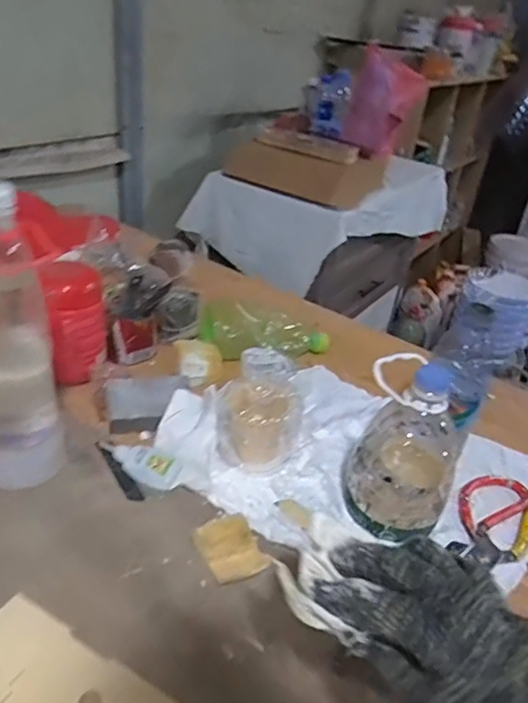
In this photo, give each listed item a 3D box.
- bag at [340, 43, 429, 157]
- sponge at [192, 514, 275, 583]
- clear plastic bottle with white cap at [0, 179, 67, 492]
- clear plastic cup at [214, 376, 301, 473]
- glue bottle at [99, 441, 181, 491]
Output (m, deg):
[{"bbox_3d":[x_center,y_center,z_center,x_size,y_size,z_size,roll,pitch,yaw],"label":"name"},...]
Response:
[{"bbox_3d":[0.329,-0.697,1.572,0.082,0.231,0.183,-18,41,-33],"label":"bag"},{"bbox_3d":[-0.028,0.180,0.511,0.048,0.030,0.056,-17,40,-33],"label":"sponge"},{"bbox_3d":[-0.221,0.007,0.493,0.077,0.281,0.061,-10,37,-25],"label":"clear plastic bottle with white cap"},{"bbox_3d":[-0.009,0.074,0.635,0.097,0.077,0.097,5,33,-3],"label":"clear plastic cup"},{"bbox_3d":[-0.132,0.115,0.594,0.095,0.017,0.041,19,35,17],"label":"glue bottle"}]

